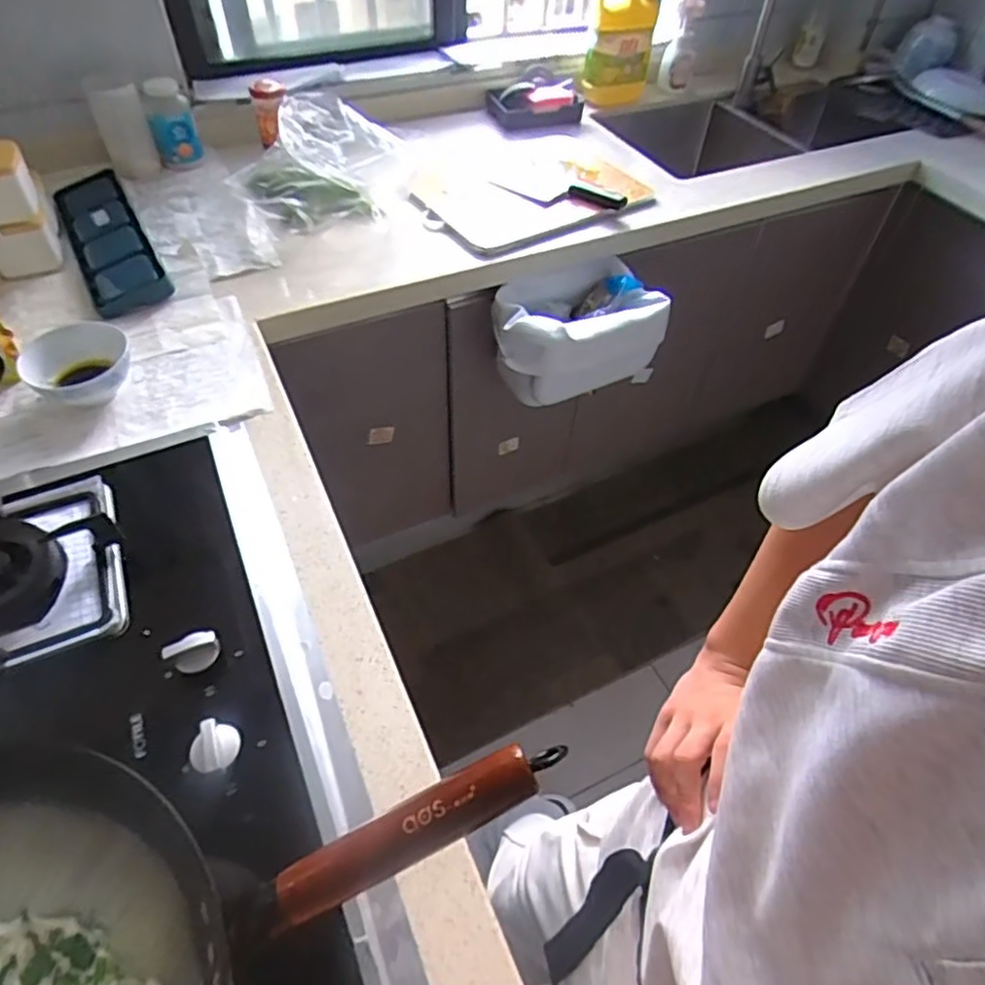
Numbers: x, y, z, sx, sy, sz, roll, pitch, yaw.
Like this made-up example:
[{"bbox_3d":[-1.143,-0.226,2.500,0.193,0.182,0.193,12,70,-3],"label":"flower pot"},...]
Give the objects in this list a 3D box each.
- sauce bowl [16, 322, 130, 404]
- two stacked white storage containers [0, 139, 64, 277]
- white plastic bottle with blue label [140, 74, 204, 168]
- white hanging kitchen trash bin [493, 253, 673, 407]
[{"bbox_3d":[-0.515,-0.152,0.821,0.124,0.060,0.106,-27,57,-23],"label":"sauce bowl"},{"bbox_3d":[-0.694,-0.404,0.935,0.103,0.173,0.066,-27,57,-23],"label":"two stacked white storage containers"},{"bbox_3d":[-0.568,-0.652,1.163,0.077,0.129,0.061,-19,54,-17],"label":"white plastic bottle with blue label"},{"bbox_3d":[0.144,-0.284,1.165,0.298,0.149,0.180,-19,54,-17],"label":"white hanging kitchen trash bin"}]

